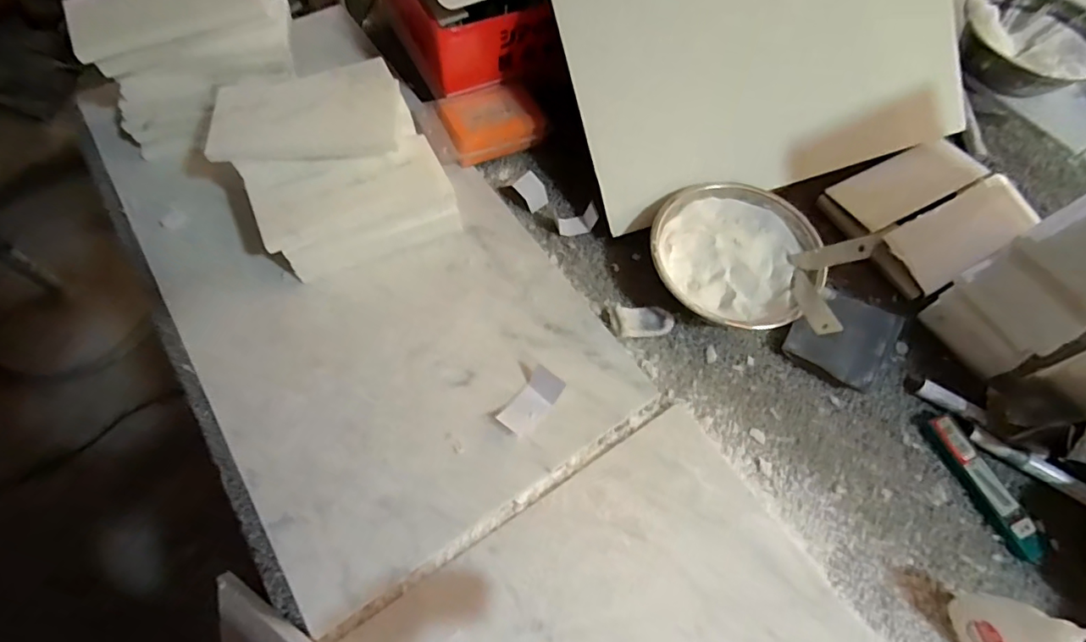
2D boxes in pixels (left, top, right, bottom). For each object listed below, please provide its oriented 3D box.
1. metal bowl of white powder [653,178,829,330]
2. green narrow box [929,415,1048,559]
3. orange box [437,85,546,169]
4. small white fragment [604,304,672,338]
[{"bbox_3d":[0.167,-0.053,0.471,0.142,0.056,0.142,1,64,-3],"label":"metal bowl of white powder"},{"bbox_3d":[0.348,0.130,0.413,0.025,0.013,0.111,-21,67,-13],"label":"green narrow box"},{"bbox_3d":[-0.051,-0.203,0.530,0.095,0.028,0.061,-22,67,-13],"label":"orange box"},{"bbox_3d":[0.085,0.000,0.458,0.060,0.015,0.030,-3,64,-5],"label":"small white fragment"}]

